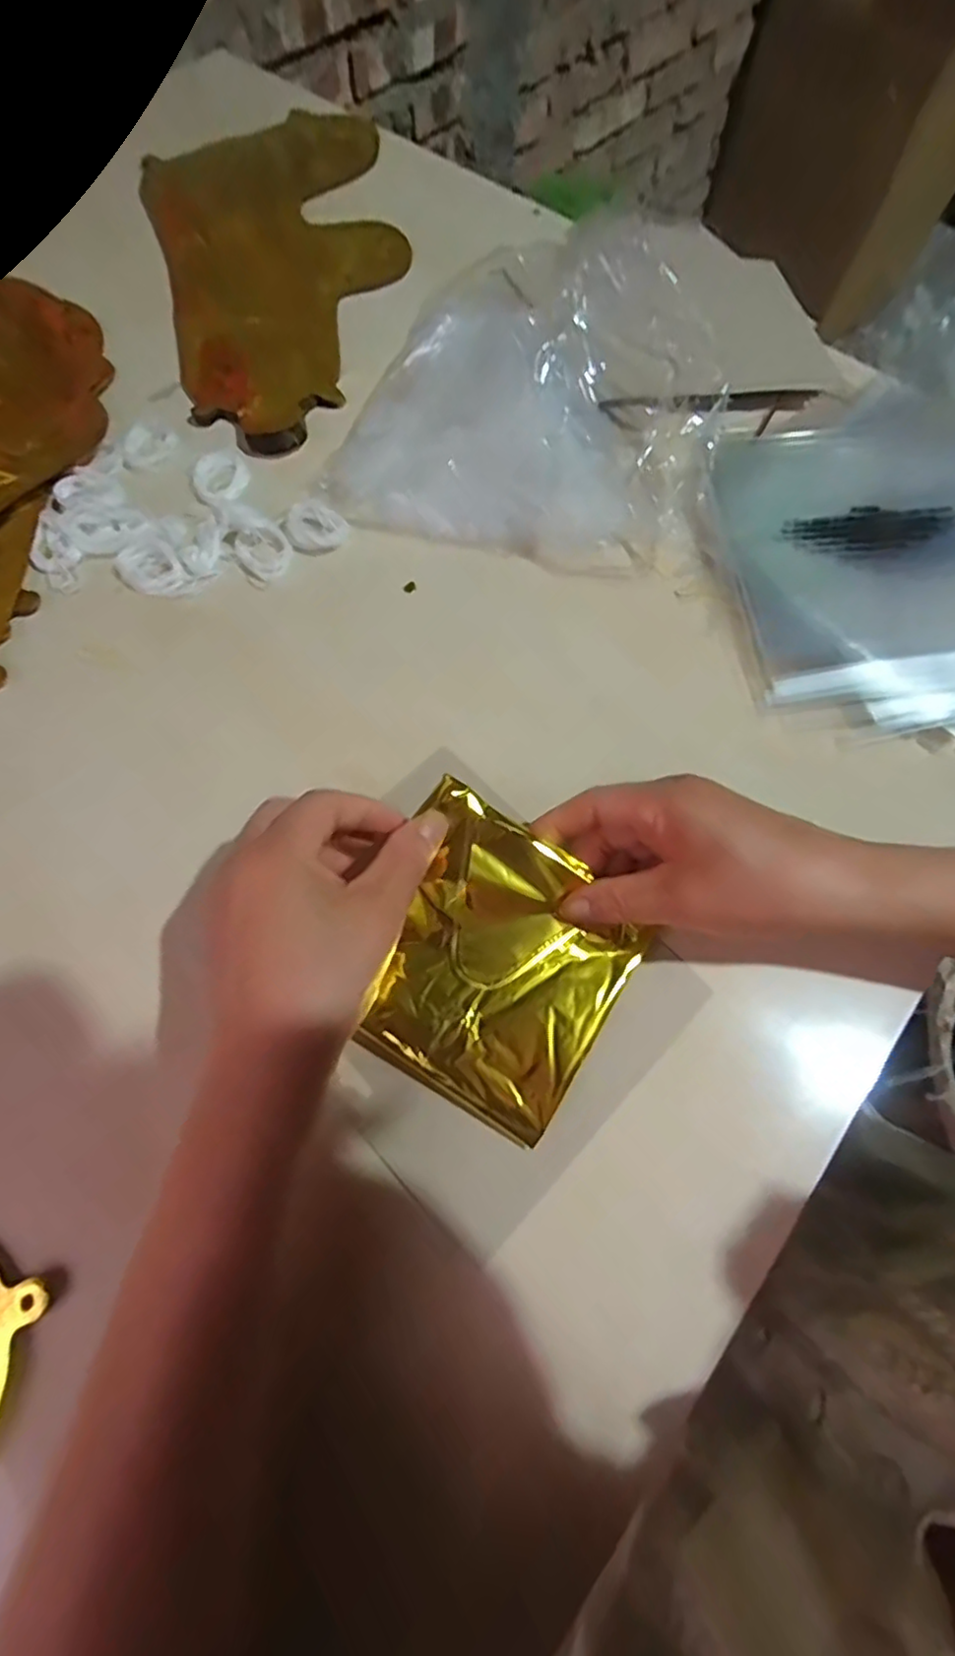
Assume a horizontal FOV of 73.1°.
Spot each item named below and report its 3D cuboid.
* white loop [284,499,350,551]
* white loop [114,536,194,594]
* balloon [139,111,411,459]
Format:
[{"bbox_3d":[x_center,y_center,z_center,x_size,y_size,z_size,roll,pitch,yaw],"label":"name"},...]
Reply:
[{"bbox_3d":[-0.105,-0.197,0.419,0.035,0.008,0.037,0,67,0],"label":"white loop"},{"bbox_3d":[-0.205,-0.163,0.404,0.036,0.008,0.043,-32,71,-13],"label":"white loop"},{"bbox_3d":[-0.163,-0.472,0.529,0.198,0.008,0.445,-11,68,-4],"label":"balloon"}]

